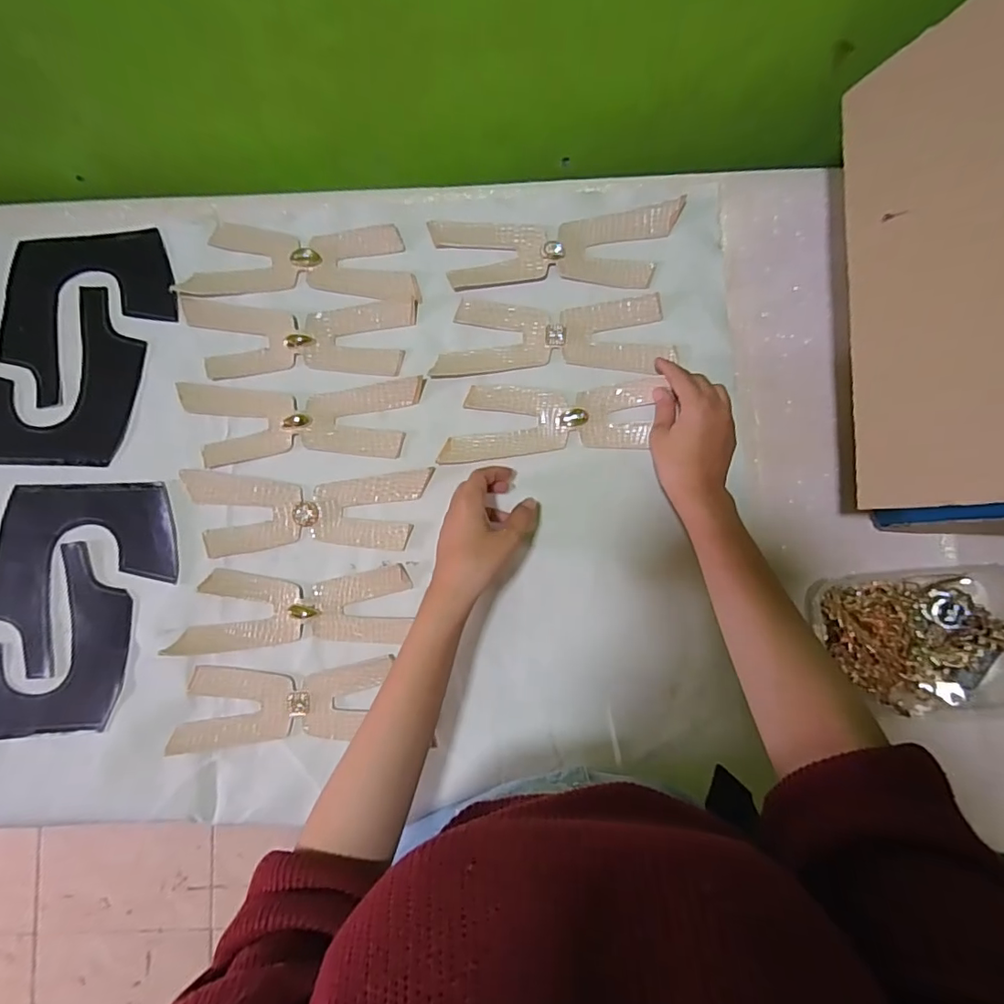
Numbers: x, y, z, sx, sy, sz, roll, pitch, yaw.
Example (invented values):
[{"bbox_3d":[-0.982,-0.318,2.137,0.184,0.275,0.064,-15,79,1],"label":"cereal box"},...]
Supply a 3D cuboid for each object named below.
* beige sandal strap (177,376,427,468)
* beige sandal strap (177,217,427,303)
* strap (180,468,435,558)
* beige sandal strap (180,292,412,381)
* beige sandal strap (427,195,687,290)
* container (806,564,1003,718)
[{"bbox_3d":[-0.195,-0.078,0.507,0.232,0.008,0.076,-1,85,2],"label":"beige sandal strap"},{"bbox_3d":[-0.198,-0.242,0.526,0.229,0.007,0.074,3,85,2],"label":"beige sandal strap"},{"bbox_3d":[-0.187,0.009,0.503,0.229,0.005,0.075,-1,85,2],"label":"strap"},{"bbox_3d":[-0.190,-0.163,0.518,0.208,0.007,0.077,0,85,2],"label":"beige sandal strap"},{"bbox_3d":[0.052,-0.244,0.507,0.234,0.009,0.074,-3,85,1],"label":"beige sandal strap"},{"bbox_3d":[0.371,0.121,0.443,0.207,0.056,0.122,-4,85,1],"label":"container"}]

